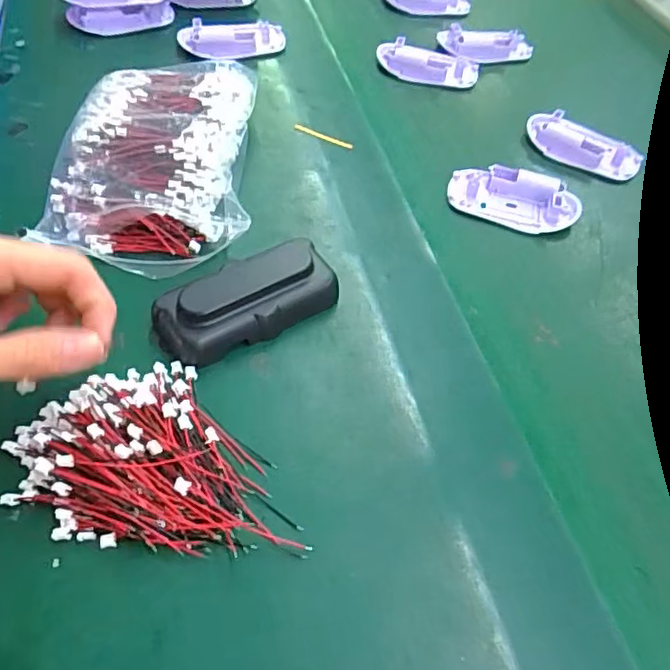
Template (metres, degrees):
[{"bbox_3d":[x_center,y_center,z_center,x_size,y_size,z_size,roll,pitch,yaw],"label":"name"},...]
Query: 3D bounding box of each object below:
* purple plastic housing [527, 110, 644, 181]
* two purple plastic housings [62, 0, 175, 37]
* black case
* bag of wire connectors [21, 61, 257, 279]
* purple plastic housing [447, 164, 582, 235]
[{"bbox_3d":[0.210,-0.162,0.501,0.096,0.023,0.037,27,56,16],"label":"purple plastic housing"},{"bbox_3d":[-0.209,-0.317,0.570,0.100,0.036,0.061,-11,54,-14],"label":"two purple plastic housings"},{"bbox_3d":[-0.052,-0.021,0.350,0.105,0.028,0.045,-28,59,-23],"label":"black case"},{"bbox_3d":[-0.123,-0.130,0.425,0.133,0.043,0.190,3,52,-1],"label":"bag of wire connectors"},{"bbox_3d":[0.135,-0.105,0.450,0.096,0.022,0.046,22,54,13],"label":"purple plastic housing"}]

